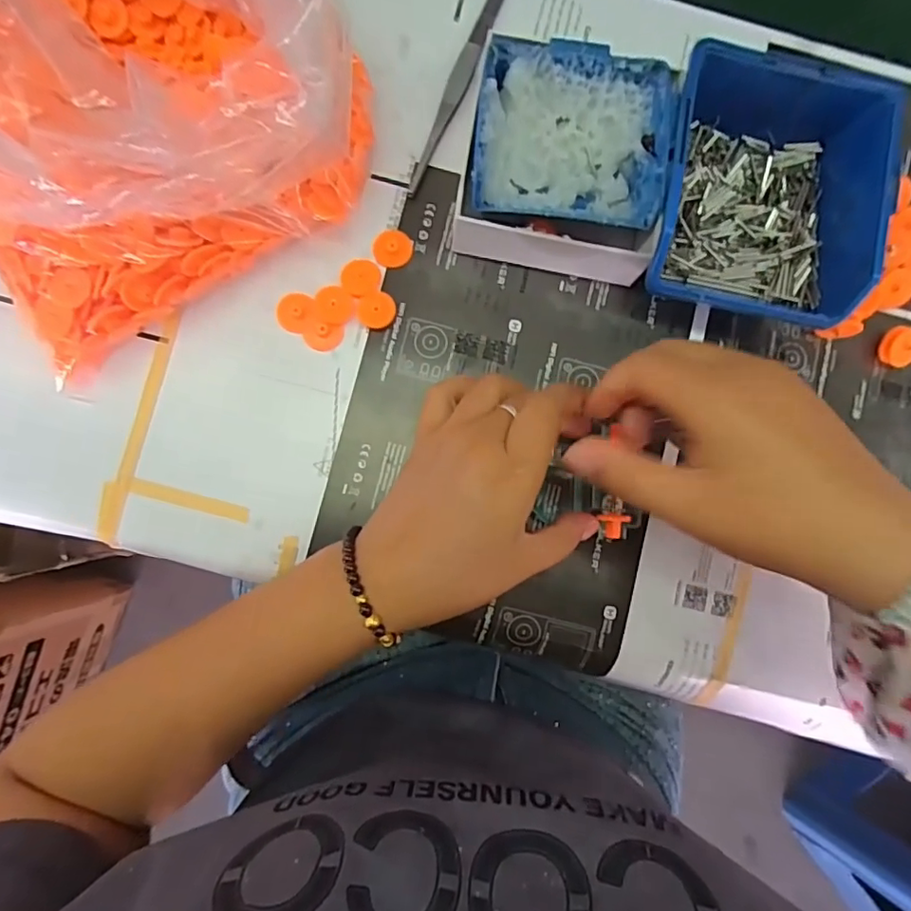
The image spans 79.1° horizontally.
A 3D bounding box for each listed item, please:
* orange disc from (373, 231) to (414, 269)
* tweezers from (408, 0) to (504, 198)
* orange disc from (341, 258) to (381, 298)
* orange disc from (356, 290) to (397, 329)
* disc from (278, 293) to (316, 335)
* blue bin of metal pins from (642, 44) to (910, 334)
[{"bbox_3d":[-0.036,-0.119,0.317,0.021,0.005,0.022,0,84,-4],"label":"orange disc"},{"bbox_3d":[0.005,-0.225,0.322,0.013,0.011,0.156,22,84,-1],"label":"tweezers"},{"bbox_3d":[-0.054,-0.101,0.311,0.022,0.004,0.021,0,84,-4],"label":"orange disc"},{"bbox_3d":[-0.044,-0.081,0.313,0.021,0.007,0.019,-21,86,-5],"label":"orange disc"},{"bbox_3d":[-0.089,-0.080,0.308,0.019,0.004,0.023,1,84,-3],"label":"disc"},{"bbox_3d":[0.162,-0.140,0.301,0.112,0.061,0.131,10,84,-3],"label":"blue bin of metal pins"}]

